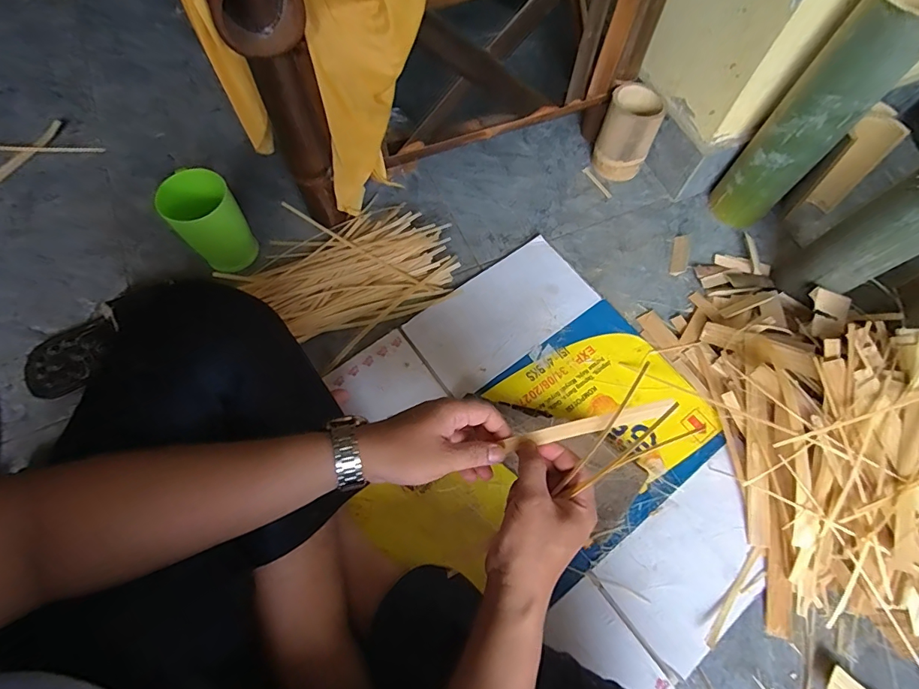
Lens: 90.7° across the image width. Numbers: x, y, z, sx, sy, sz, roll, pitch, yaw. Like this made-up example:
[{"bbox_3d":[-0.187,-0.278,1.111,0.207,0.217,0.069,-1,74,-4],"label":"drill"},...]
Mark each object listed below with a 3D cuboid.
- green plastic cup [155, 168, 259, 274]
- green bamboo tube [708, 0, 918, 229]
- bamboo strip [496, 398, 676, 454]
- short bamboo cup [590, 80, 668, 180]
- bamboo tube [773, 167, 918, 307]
[{"bbox_3d":[-0.354,-0.171,0.652,0.087,0.128,0.087,1,66,-1],"label":"green plastic cup"},{"bbox_3d":[0.479,-0.305,0.632,0.096,0.325,0.085,41,71,15],"label":"green bamboo tube"},{"bbox_3d":[0.114,0.074,0.409,0.148,0.007,0.015,-18,65,20],"label":"bamboo strip"},{"bbox_3d":[0.277,-0.347,0.756,0.085,0.121,0.088,1,66,-1],"label":"short bamboo cup"},{"bbox_3d":[0.529,-0.136,0.566,0.081,0.244,0.093,-32,71,-14],"label":"bamboo tube"}]

